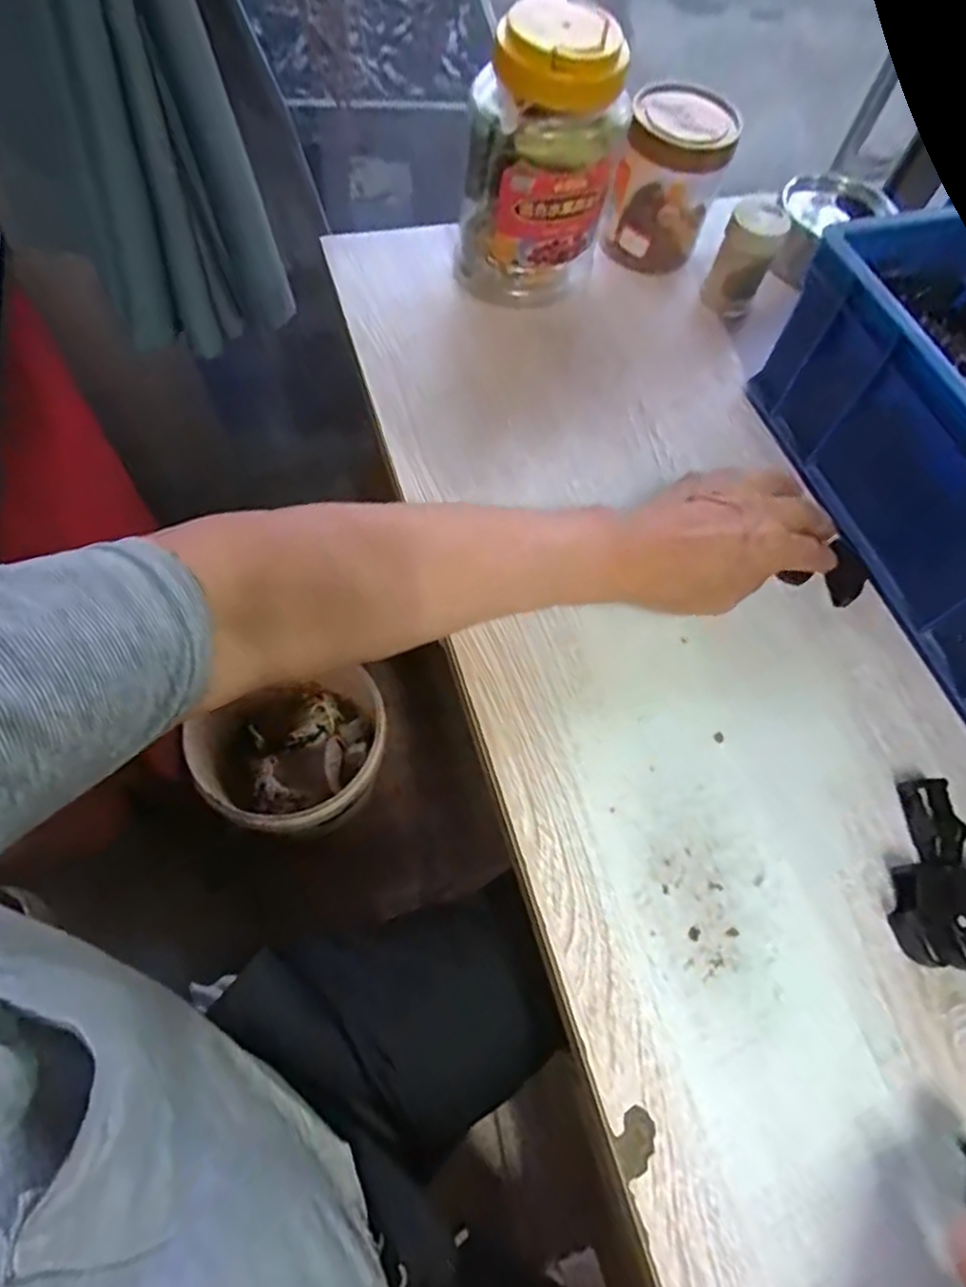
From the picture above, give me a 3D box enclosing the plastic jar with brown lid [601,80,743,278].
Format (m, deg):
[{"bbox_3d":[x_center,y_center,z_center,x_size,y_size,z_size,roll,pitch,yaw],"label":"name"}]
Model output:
[{"bbox_3d":[0.152,-0.376,0.545,0.084,0.111,0.087,2,65,-5],"label":"plastic jar with brown lid"}]

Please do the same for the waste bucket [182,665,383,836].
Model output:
[{"bbox_3d":[-0.280,0.153,1.003,0.248,0.205,0.271,2,65,-5],"label":"waste bucket"}]

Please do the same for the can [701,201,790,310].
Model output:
[{"bbox_3d":[0.213,-0.313,0.547,0.042,0.075,0.046,2,65,-5],"label":"can"}]

